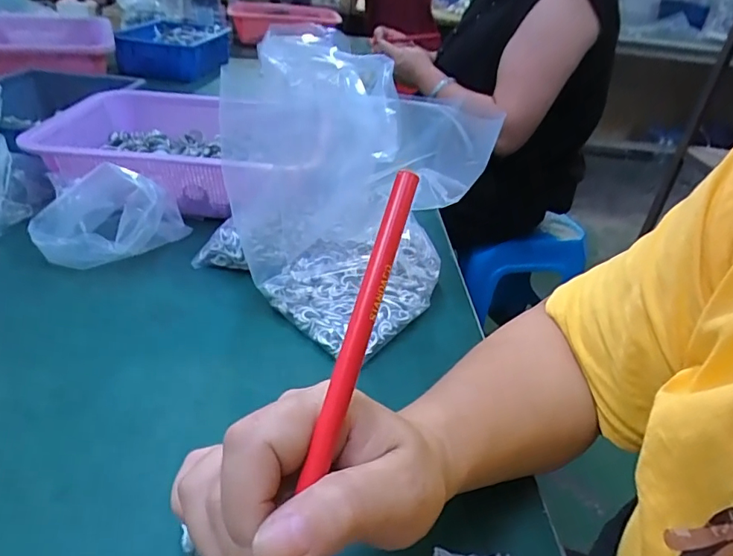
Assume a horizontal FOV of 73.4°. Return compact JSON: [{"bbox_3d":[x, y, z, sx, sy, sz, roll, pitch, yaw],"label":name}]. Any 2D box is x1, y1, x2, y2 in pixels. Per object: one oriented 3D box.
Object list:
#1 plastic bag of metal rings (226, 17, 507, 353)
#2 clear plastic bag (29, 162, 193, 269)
[{"bbox_3d":[-0.024,-0.077,0.419,0.149,0.190,0.219,-17,40,-31],"label":"plastic bag of metal rings"},{"bbox_3d":[-0.241,-0.063,0.462,0.126,0.077,0.090,2,33,-6],"label":"clear plastic bag"}]

